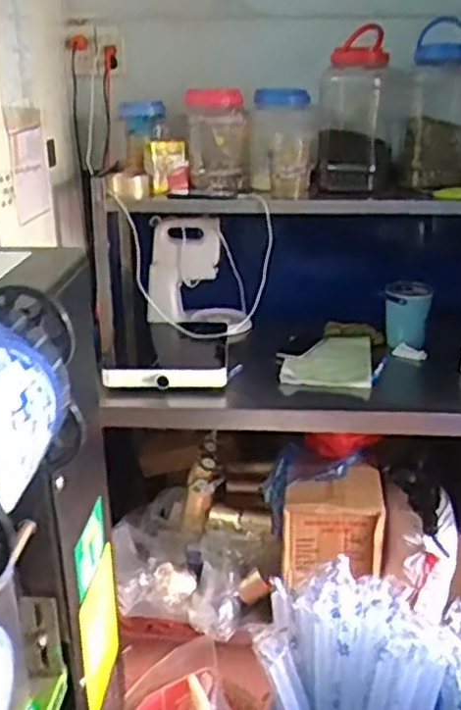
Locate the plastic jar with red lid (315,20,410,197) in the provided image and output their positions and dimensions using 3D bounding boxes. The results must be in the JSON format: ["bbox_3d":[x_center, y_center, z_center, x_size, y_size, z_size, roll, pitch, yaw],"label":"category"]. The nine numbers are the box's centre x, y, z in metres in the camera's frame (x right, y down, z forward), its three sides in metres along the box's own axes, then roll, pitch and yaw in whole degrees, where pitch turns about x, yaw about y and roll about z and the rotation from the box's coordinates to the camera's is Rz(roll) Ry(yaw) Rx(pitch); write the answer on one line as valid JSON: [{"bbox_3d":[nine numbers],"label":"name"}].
[{"bbox_3d":[0.300,-0.546,1.699,0.204,0.327,0.178,5,23,13],"label":"plastic jar with red lid"}]

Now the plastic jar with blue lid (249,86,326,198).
[{"bbox_3d":[0.131,-0.509,1.762,0.162,0.245,0.174,0,22,0],"label":"plastic jar with blue lid"}]

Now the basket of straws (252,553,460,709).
[{"bbox_3d":[0.105,0.344,0.644,0.144,0.267,0.153,-16,27,-34],"label":"basket of straws"}]

